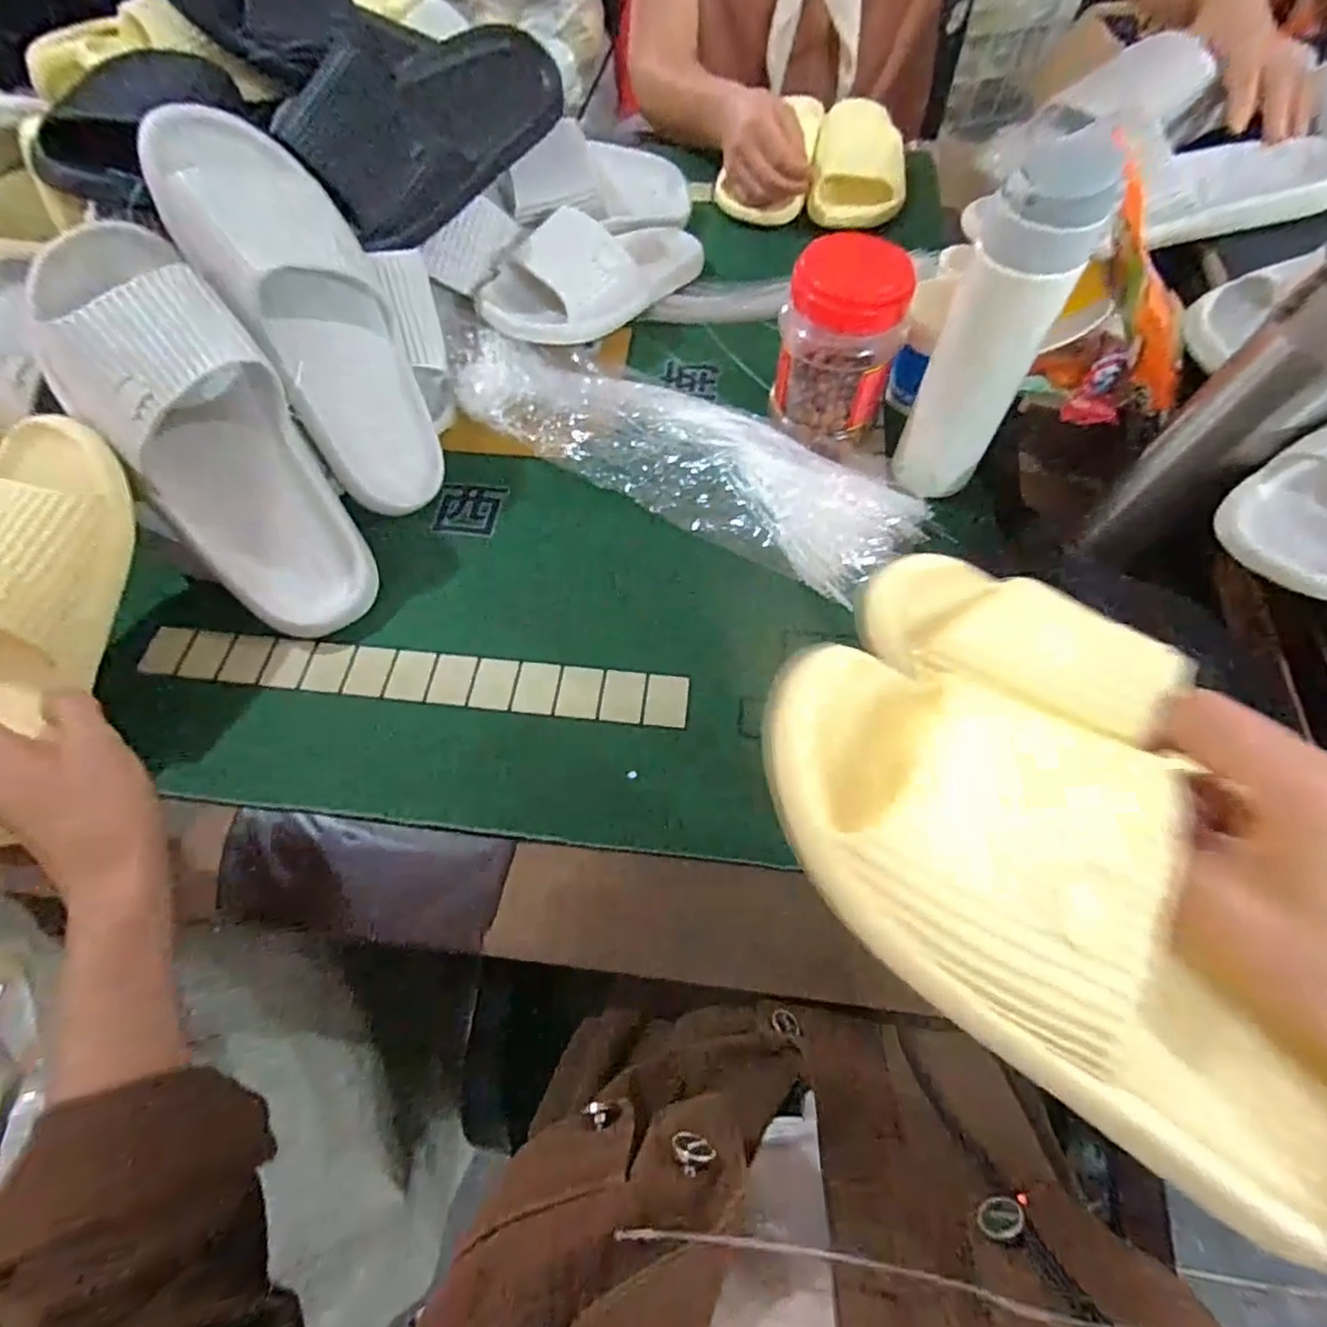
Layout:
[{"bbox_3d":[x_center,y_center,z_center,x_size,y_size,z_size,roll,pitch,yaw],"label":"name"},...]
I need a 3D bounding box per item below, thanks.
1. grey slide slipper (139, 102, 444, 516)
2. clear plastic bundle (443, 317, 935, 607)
[{"bbox_3d":[-0.247,-0.245,0.459,0.107,0.274,0.073,-30,27,-13],"label":"grey slide slipper"},{"bbox_3d":[0.011,-0.194,0.520,0.411,0.027,0.138,29,67,17],"label":"clear plastic bundle"}]

